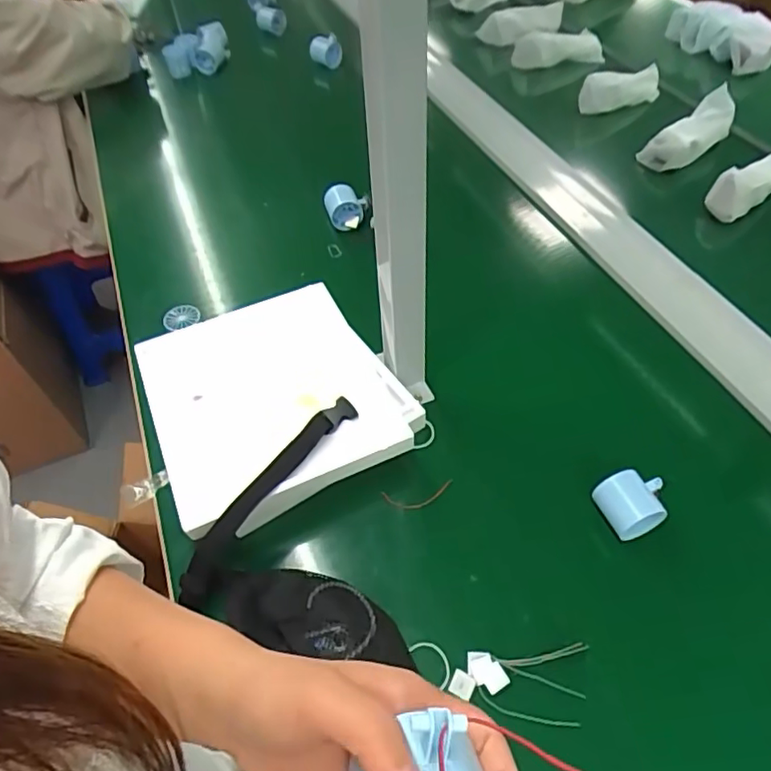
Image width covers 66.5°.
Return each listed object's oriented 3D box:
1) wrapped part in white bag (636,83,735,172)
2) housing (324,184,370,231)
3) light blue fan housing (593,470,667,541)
[{"bbox_3d":[0.571,-0.463,1.089,0.183,0.065,0.079,-38,56,-2],"label":"wrapped part in white bag"},{"bbox_3d":[-0.062,-0.284,0.937,0.067,0.053,0.054,-7,50,-2],"label":"housing"},{"bbox_3d":[0.259,0.123,0.610,0.070,0.042,0.054,-14,51,-8],"label":"light blue fan housing"}]

